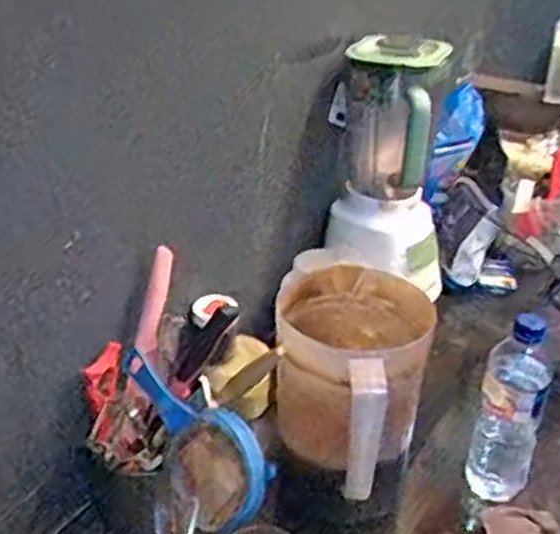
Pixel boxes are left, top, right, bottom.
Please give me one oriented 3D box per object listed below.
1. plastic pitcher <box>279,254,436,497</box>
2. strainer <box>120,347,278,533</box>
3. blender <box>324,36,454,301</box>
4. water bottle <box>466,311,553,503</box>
[{"bbox_3d":[0.073,0.107,0.797,0.138,0.131,0.196,7,30,8],"label":"plastic pitcher"},{"bbox_3d":[-0.091,0.151,0.753,0.061,0.070,0.220,-17,35,-31],"label":"strainer"},{"bbox_3d":[0.156,-0.137,1.142,0.147,0.361,0.139,2,29,-1],"label":"blender"},{"bbox_3d":[0.254,0.154,0.866,0.066,0.223,0.062,12,31,16],"label":"water bottle"}]

